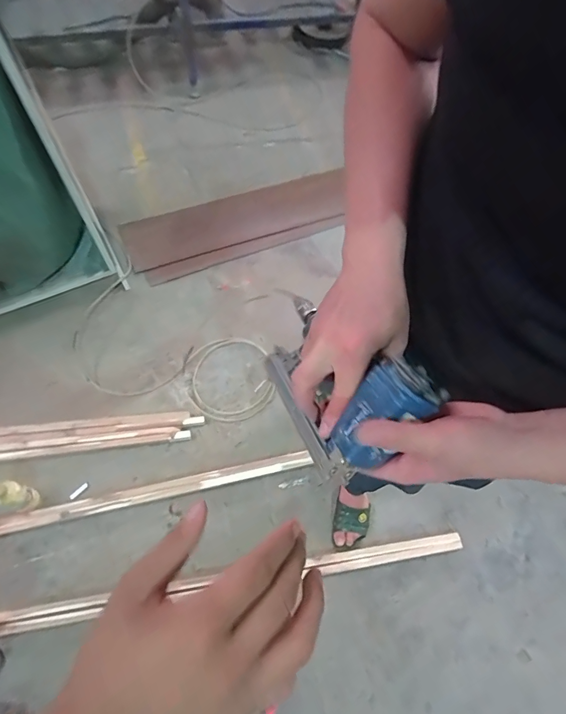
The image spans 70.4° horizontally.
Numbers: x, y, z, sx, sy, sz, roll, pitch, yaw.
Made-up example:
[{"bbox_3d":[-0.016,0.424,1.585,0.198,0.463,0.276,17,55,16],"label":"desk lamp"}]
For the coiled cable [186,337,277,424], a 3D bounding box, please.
[{"bbox_3d":[-0.182,0.070,1.359,0.283,0.028,0.310,-9,64,-8],"label":"coiled cable"}]

